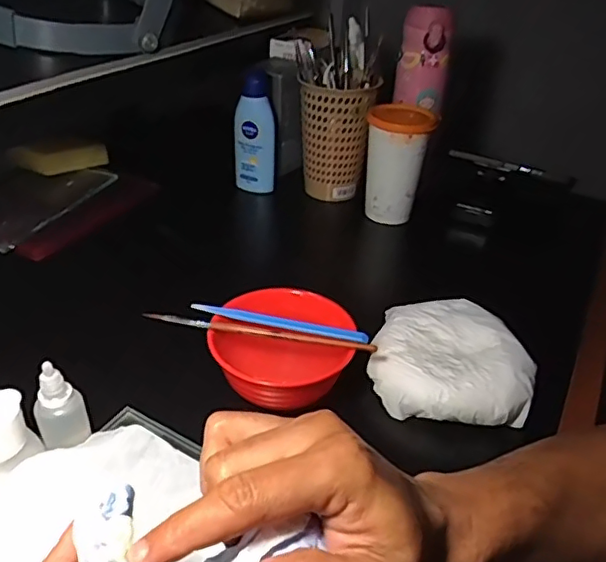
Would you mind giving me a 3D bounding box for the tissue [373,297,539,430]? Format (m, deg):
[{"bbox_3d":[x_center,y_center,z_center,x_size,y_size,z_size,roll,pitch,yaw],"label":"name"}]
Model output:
[{"bbox_3d":[0.119,0.059,0.459,0.123,0.039,0.113,10,35,7],"label":"tissue"}]

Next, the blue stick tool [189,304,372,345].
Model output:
[{"bbox_3d":[-0.020,0.032,0.440,0.138,0.004,0.010,10,56,11],"label":"blue stick tool"}]

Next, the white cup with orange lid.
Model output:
[{"bbox_3d":[0.108,-0.135,0.674,0.069,0.124,0.071,3,34,-2],"label":"white cup with orange lid"}]

